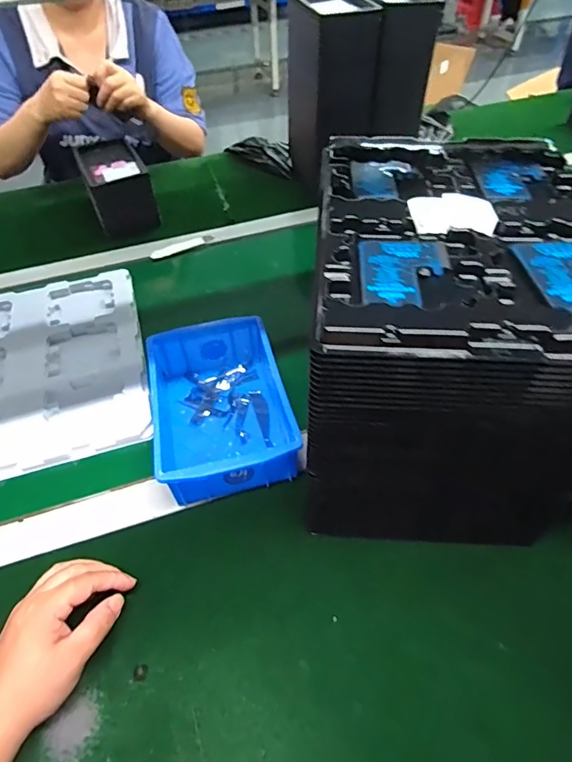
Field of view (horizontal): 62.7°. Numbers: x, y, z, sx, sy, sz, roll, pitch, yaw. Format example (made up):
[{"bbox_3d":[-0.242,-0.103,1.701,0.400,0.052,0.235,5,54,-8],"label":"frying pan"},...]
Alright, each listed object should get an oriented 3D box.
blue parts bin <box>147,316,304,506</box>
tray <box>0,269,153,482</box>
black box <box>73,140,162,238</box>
[{"bbox_3d":[-0.074,0.024,0.495,0.131,0.061,0.203,-15,49,-11],"label":"blue parts bin"},{"bbox_3d":[-0.321,-0.020,0.586,0.274,0.017,0.321,-14,49,-10],"label":"tray"},{"bbox_3d":[-0.296,-0.341,0.815,0.098,0.095,0.174,-22,51,-16],"label":"black box"}]

